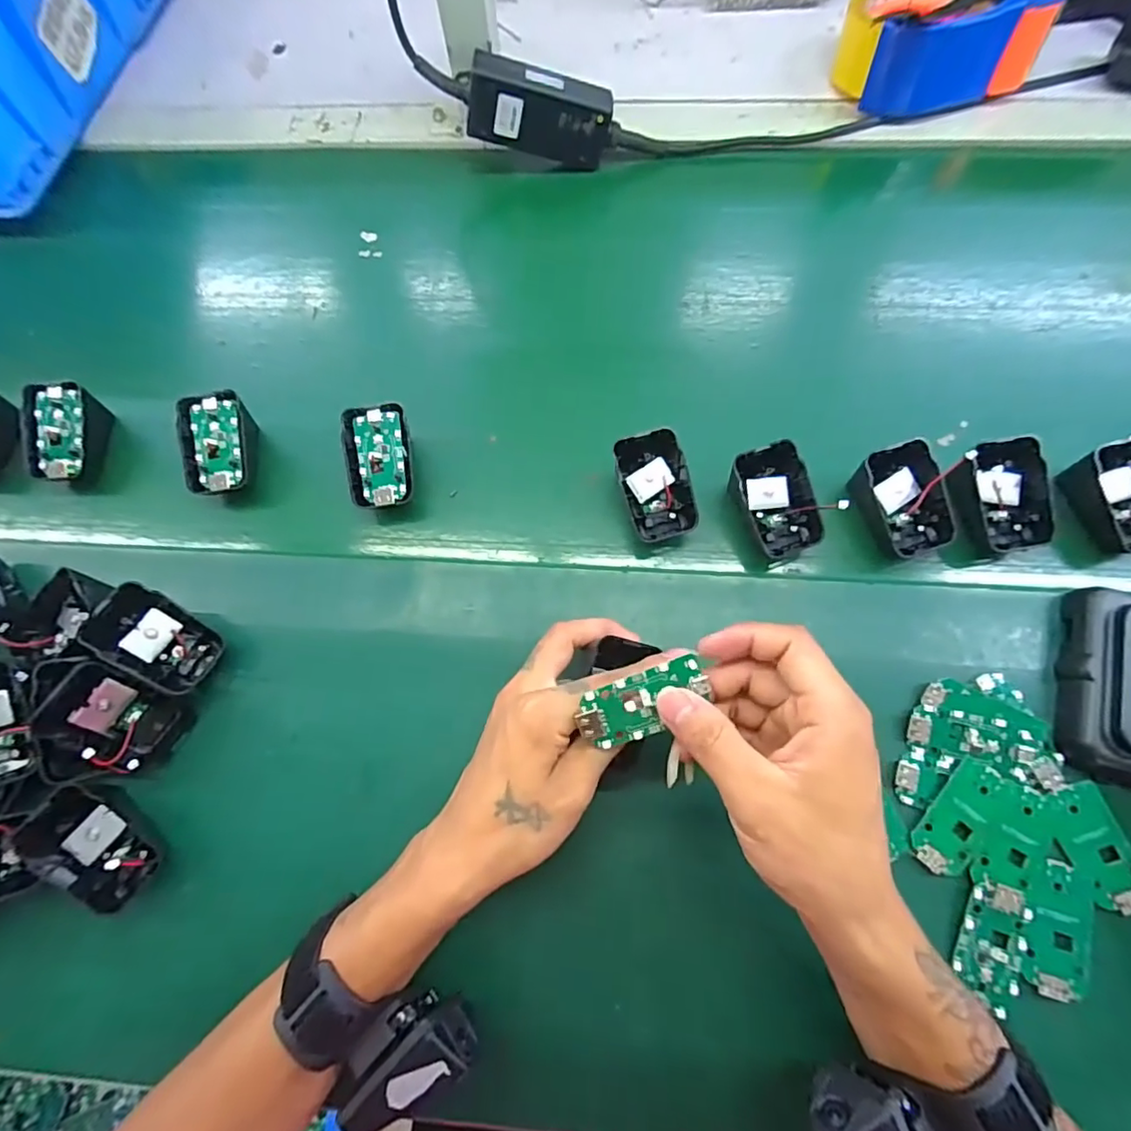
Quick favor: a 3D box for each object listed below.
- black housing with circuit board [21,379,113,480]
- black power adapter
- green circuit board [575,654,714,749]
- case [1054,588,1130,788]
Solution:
[{"bbox_3d":[-0.363,-0.093,0.411,0.044,0.043,0.066,1,72,3],"label":"black housing with circuit board"},{"bbox_3d":[-0.021,-0.372,0.466,0.114,0.049,0.028,7,69,-13],"label":"black power adapter"},{"bbox_3d":[0.038,0.066,0.269,0.061,0.005,0.031,-24,94,1],"label":"green circuit board"},{"bbox_3d":[0.312,0.066,0.319,0.050,0.028,0.103,17,73,8],"label":"case"}]

